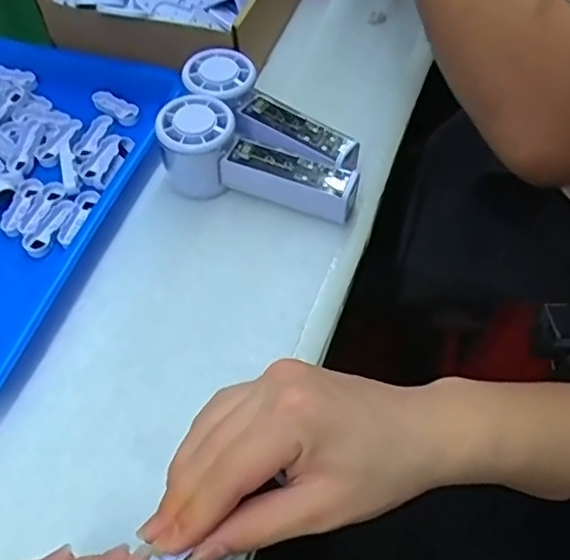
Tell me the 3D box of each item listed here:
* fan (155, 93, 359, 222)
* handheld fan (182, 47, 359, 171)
[{"bbox_3d":[-0.023,-0.083,0.455,0.152,0.056,0.056,25,60,18],"label":"fan"},{"bbox_3d":[-0.015,-0.124,0.482,0.158,0.053,0.055,37,64,23],"label":"handheld fan"}]

